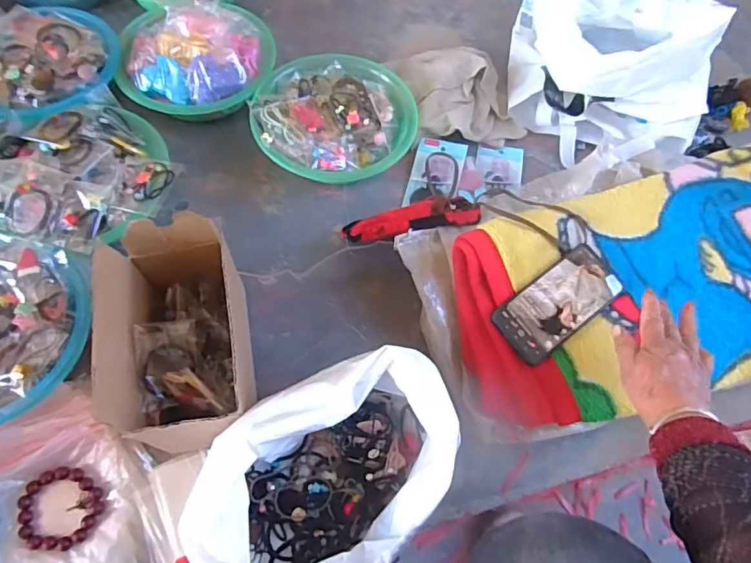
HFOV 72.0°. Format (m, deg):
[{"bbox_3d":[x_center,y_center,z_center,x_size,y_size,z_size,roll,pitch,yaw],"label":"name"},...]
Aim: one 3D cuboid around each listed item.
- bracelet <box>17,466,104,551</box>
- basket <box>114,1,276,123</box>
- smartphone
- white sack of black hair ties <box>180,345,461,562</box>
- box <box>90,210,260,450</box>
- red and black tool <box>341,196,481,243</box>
[{"bbox_3d":[-0.339,0.244,0.556,0.083,0.016,0.079,7,63,0],"label":"bracelet"},{"bbox_3d":[-0.272,-0.345,0.791,0.227,0.073,0.198,2,63,-2],"label":"basket"},{"bbox_3d":[0.220,0.023,0.616,0.164,0.010,0.075,-34,70,-18],"label":"smartphone"},{"bbox_3d":[-0.047,0.204,0.527,0.277,0.142,0.183,-27,68,-16],"label":"white sack of black hair ties"},{"bbox_3d":[-0.206,0.061,0.560,0.130,0.173,0.196,-14,65,-10],"label":"box"},{"bbox_3d":[0.046,-0.079,0.666,0.176,0.013,0.045,-14,65,-10],"label":"red and black tool"}]

